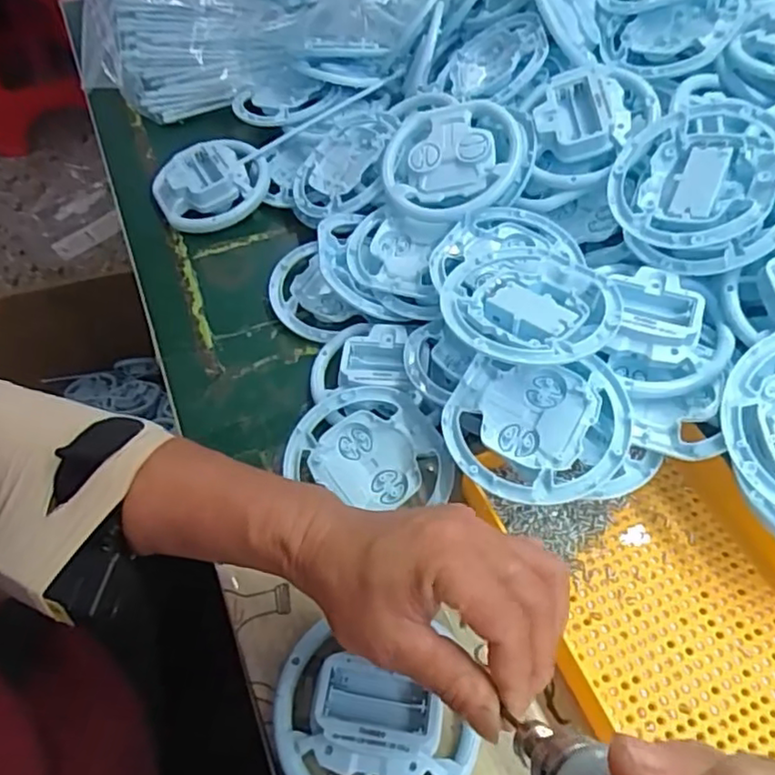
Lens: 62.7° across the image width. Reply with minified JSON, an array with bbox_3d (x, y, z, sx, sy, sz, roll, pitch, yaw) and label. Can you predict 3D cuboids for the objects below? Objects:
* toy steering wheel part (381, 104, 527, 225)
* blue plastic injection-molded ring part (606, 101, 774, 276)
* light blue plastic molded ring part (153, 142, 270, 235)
[{"bbox_3d":[0.051,-0.167,0.475,0.108,0.024,0.098,-9,71,18],"label":"toy steering wheel part"},{"bbox_3d":[0.202,-0.127,0.409,0.105,0.027,0.117,-11,66,23],"label":"blue plastic injection-molded ring part"},{"bbox_3d":[-0.153,-0.179,0.557,0.097,0.032,0.078,-29,60,-18],"label":"light blue plastic molded ring part"}]

